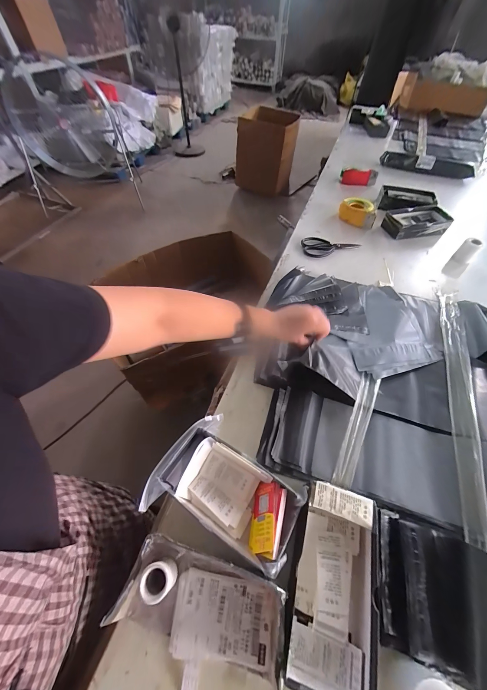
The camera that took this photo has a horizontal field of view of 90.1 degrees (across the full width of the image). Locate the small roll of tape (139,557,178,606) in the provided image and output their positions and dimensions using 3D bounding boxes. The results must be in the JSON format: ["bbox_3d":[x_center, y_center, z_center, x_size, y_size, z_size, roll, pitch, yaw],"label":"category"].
[{"bbox_3d":[-0.118,0.335,0.350,0.040,0.060,0.041,1,57,-1],"label":"small roll of tape"}]

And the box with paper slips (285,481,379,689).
[{"bbox_3d":[0.131,0.340,0.352,0.116,0.058,0.228,14,58,7],"label":"box with paper slips"}]

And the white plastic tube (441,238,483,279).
[{"bbox_3d":[0.730,-0.287,0.821,0.055,0.043,0.143,34,105,19],"label":"white plastic tube"}]

